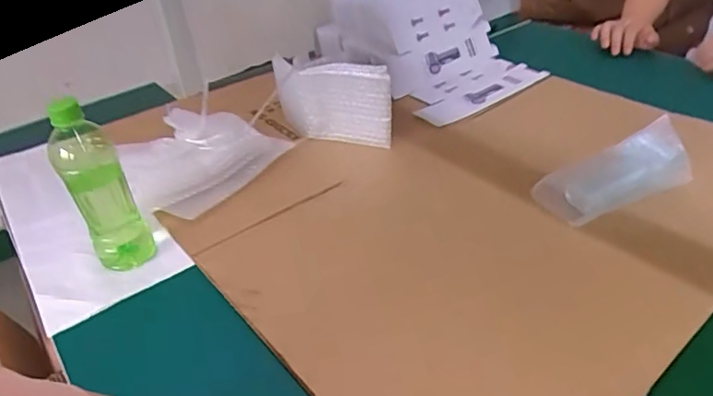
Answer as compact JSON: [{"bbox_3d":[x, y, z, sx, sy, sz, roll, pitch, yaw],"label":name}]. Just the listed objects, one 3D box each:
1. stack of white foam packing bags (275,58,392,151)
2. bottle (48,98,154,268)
[{"bbox_3d":[-0.032,-0.140,0.785,0.176,0.122,0.035,7,37,15],"label":"stack of white foam packing bags"},{"bbox_3d":[-0.298,-0.014,0.595,0.063,0.216,0.054,-22,39,-24],"label":"bottle"}]

